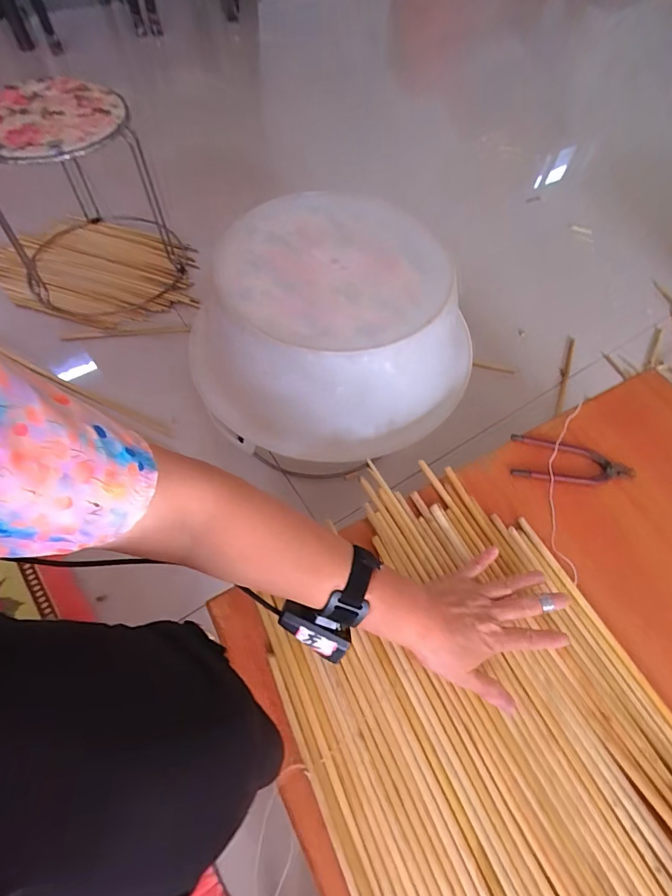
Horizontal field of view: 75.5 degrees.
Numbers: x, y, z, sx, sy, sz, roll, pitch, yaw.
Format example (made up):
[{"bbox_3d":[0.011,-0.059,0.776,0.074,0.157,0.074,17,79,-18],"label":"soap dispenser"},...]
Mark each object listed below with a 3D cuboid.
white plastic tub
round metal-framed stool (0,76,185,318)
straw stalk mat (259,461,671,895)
[{"bbox_3d":[0.016,-0.199,0.682,0.380,0.165,0.415,1,61,-2],"label":"white plastic tub"},{"bbox_3d":[-0.561,-0.550,0.939,0.345,0.375,0.391,-20,64,-13],"label":"round metal-framed stool"},{"bbox_3d":[0.148,0.278,0.403,0.324,0.025,0.541,-25,65,-15],"label":"straw stalk mat"}]

